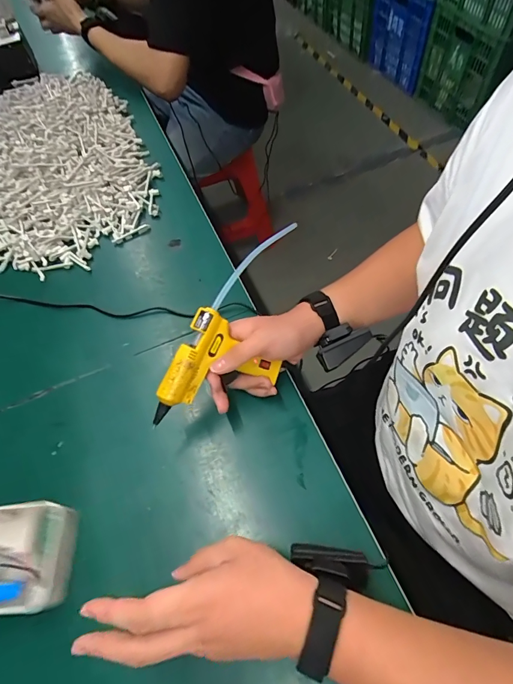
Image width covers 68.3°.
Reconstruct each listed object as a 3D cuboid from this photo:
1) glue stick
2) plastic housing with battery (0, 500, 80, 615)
[{"bbox_3d":[0.006,-0.119,0.507,0.009,0.029,0.229,24,49,18],"label":"glue stick"},{"bbox_3d":[-0.269,0.232,0.406,0.140,0.042,0.100,-6,60,3],"label":"plastic housing with battery"}]

